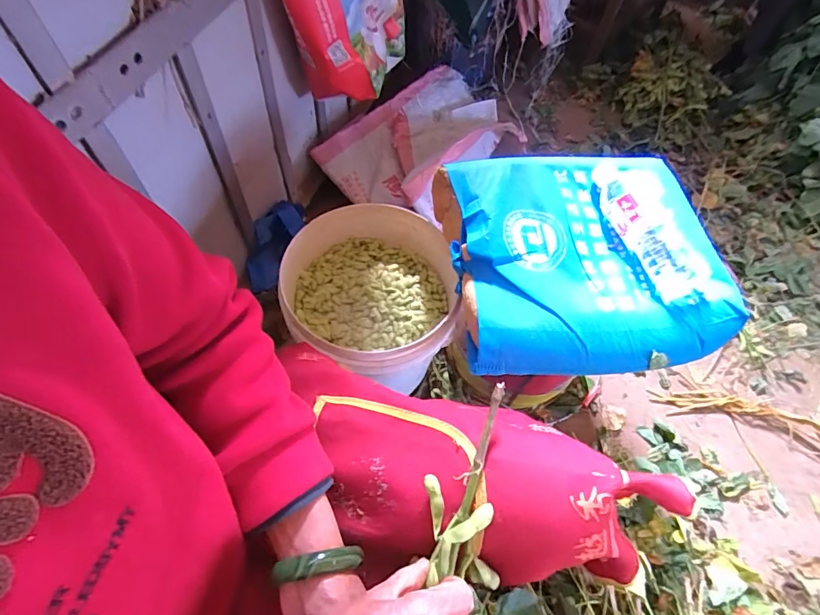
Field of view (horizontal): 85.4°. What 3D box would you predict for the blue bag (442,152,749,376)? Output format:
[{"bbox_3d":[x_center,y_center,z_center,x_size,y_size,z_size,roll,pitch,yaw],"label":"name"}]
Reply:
[{"bbox_3d":[0.245,-0.077,0.618,0.368,0.103,0.317,-3,61,-6],"label":"blue bag"}]

